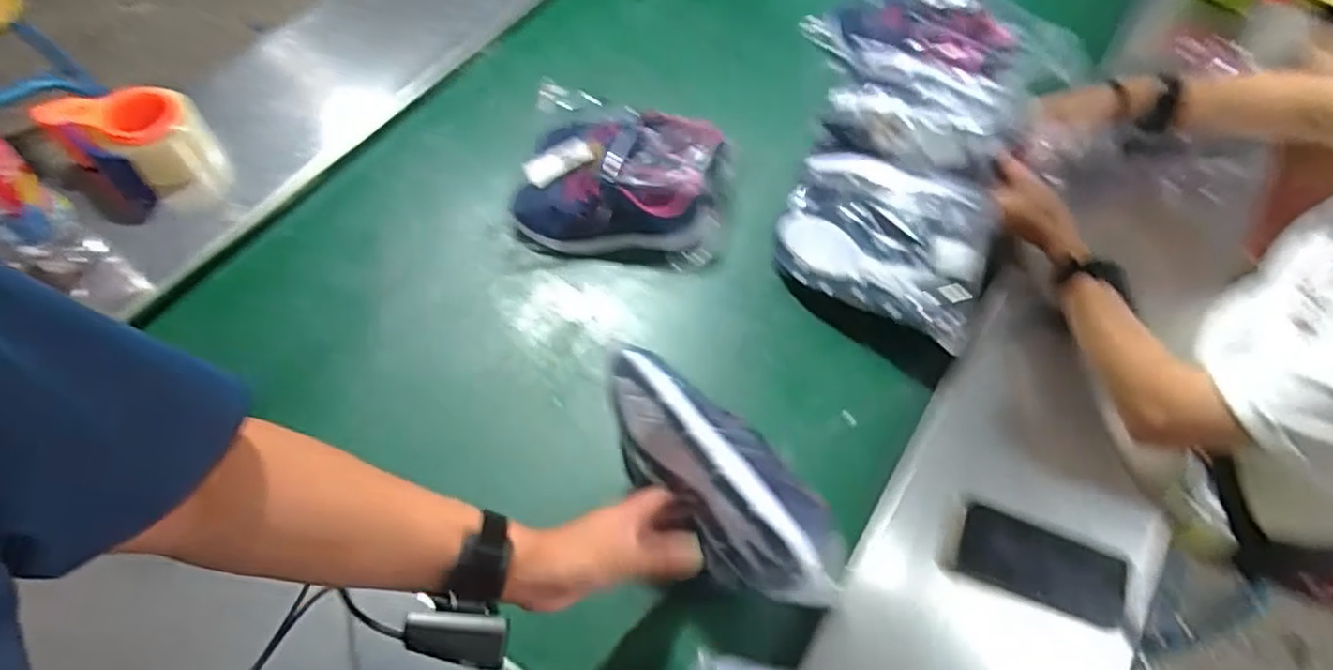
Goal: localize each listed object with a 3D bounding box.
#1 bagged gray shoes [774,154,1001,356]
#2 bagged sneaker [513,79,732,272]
[{"bbox_3d":[0.263,-0.119,0.822,0.242,0.105,0.191,31,64,13],"label":"bagged gray shoes"},{"bbox_3d":[-0.051,-0.197,0.863,0.248,0.089,0.193,7,61,1],"label":"bagged sneaker"}]

